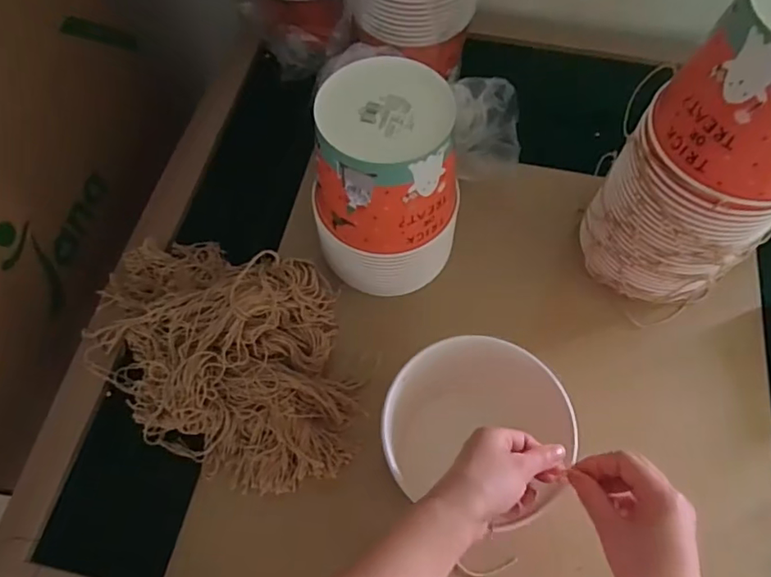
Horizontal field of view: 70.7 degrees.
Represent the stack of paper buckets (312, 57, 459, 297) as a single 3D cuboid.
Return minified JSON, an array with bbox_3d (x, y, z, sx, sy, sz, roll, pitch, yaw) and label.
[{"bbox_3d":[0.005,-0.104,0.586,0.144,0.220,0.142,5,64,3],"label":"stack of paper buckets"}]

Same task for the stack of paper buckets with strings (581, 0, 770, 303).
[{"bbox_3d":[0.323,-0.115,0.542,0.143,0.336,0.154,-27,67,-13],"label":"stack of paper buckets with strings"}]

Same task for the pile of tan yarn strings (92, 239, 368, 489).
[{"bbox_3d":[-0.182,0.063,0.592,0.331,0.085,0.231,18,65,9],"label":"pile of tan yarn strings"}]

